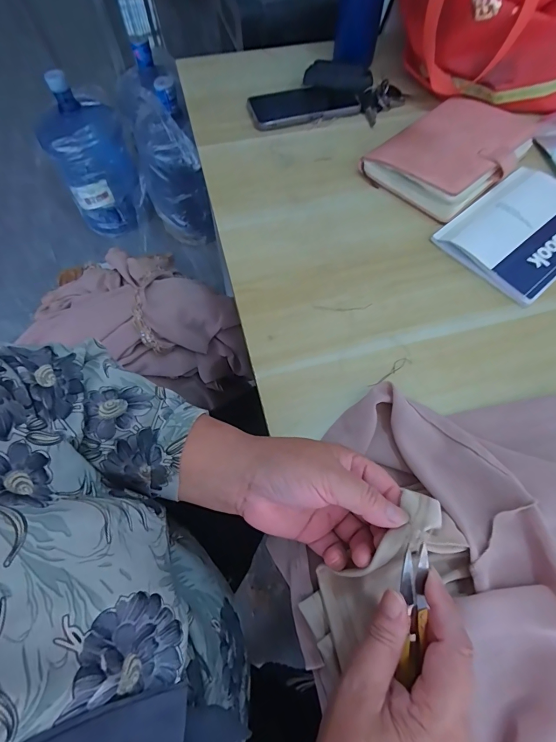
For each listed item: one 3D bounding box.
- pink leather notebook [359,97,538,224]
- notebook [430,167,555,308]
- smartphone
[{"bbox_3d":[0.243,-0.304,0.509,0.226,0.036,0.147,-36,69,-16],"label":"pink leather notebook"},{"bbox_3d":[0.308,-0.179,0.462,0.197,0.015,0.136,-38,70,-16],"label":"notebook"},{"bbox_3d":[0.038,-0.411,0.577,0.165,0.014,0.077,-15,64,-7],"label":"smartphone"}]

